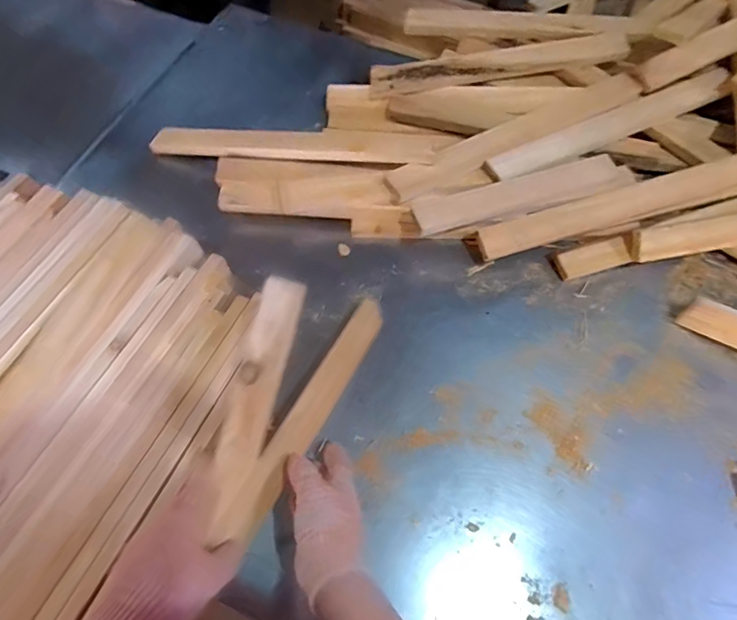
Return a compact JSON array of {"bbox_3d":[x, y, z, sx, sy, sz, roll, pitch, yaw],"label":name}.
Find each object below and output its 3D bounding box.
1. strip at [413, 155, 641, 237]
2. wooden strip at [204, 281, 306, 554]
[{"bbox_3d":[0.252,-0.190,0.721,0.381,0.014,0.065,-17,67,-10],"label":"strip"},{"bbox_3d":[-0.119,0.097,0.480,0.019,0.058,0.261,14,88,43],"label":"wooden strip"}]

